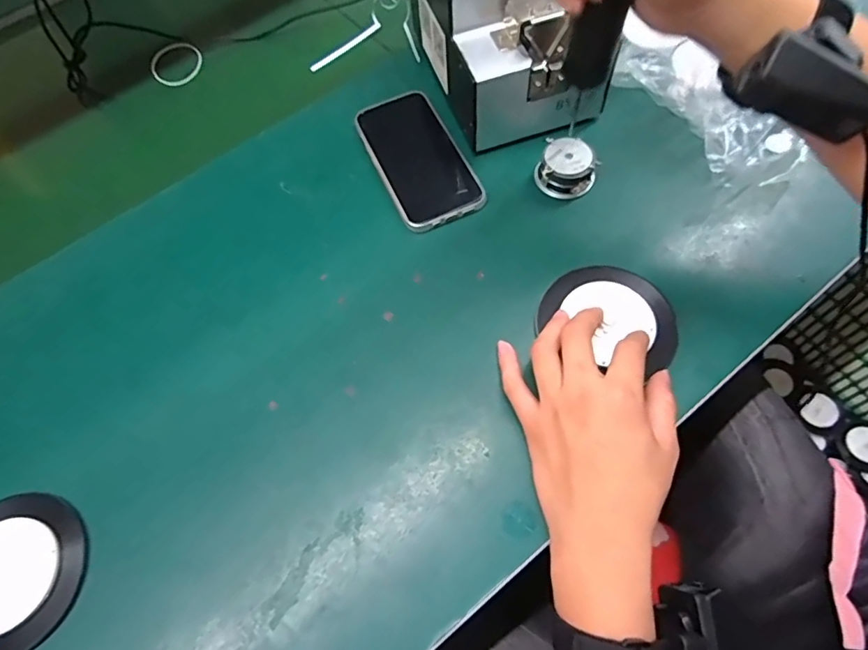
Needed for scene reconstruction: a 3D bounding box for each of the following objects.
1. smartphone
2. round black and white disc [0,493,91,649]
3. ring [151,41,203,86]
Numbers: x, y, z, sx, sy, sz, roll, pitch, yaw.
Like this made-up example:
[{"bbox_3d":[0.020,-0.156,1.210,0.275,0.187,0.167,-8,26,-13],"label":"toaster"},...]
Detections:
[{"bbox_3d":[-0.015,-0.150,0.462,0.076,0.012,0.149,-23,65,-8],"label":"smartphone"},{"bbox_3d":[-0.279,0.163,0.334,0.093,0.013,0.097,-1,64,2],"label":"round black and white disc"},{"bbox_3d":[-0.286,-0.292,0.574,0.056,0.007,0.052,0,83,-4],"label":"ring"}]

